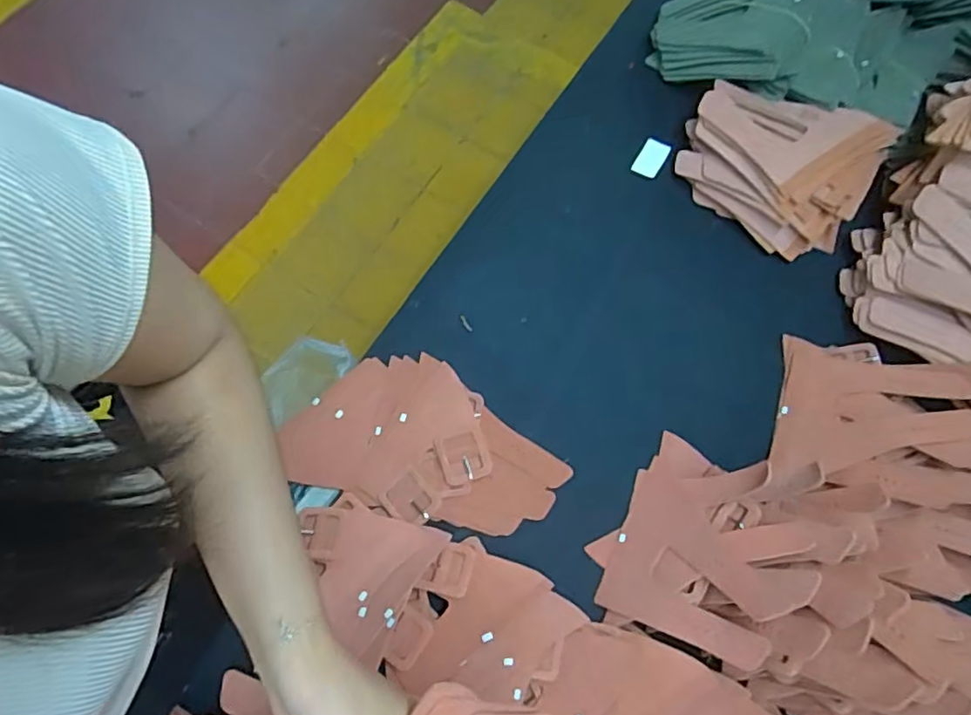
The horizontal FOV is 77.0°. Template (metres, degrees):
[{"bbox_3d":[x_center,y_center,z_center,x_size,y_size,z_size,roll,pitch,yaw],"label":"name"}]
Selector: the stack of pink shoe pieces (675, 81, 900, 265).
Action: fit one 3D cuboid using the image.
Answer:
[{"bbox_3d":[0.323,-0.213,0.687,0.205,0.096,0.135,26,71,7],"label":"stack of pink shoe pieces"}]

